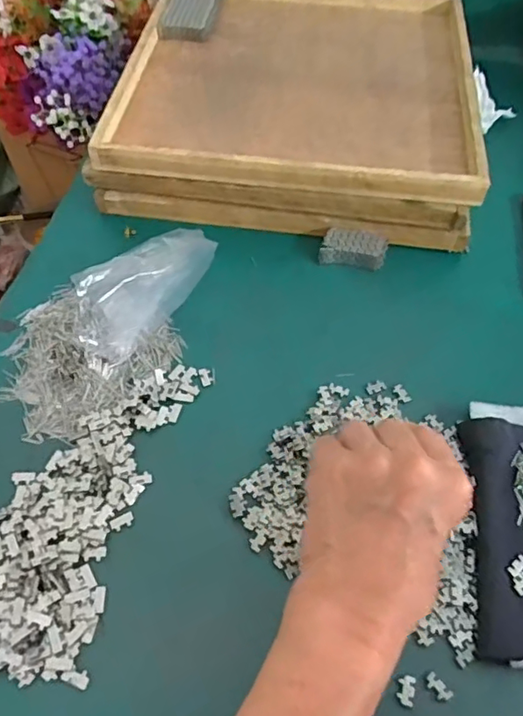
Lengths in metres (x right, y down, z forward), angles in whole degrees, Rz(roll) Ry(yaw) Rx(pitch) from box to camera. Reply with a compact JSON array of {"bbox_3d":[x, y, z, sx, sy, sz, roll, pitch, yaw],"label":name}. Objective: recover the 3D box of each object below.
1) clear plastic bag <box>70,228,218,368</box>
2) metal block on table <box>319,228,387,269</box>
[{"bbox_3d":[-0.111,-0.067,0.516,0.053,0.058,0.150,32,59,19],"label":"clear plastic bag"},{"bbox_3d":[0.096,-0.114,0.581,0.068,0.018,0.035,7,55,2],"label":"metal block on table"}]

